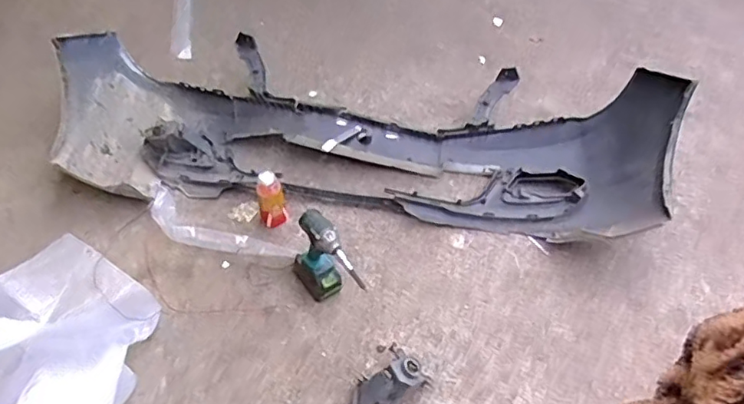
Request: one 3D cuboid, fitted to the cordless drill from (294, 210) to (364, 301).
[{"bbox_3d":[-0.111,0.171,1.467,0.089,0.284,0.238,-31,61,-23],"label":"cordless drill"}]

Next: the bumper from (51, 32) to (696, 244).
[{"bbox_3d":[-0.046,-0.247,1.794,1.866,0.299,0.649,8,53,3],"label":"bumper"}]

